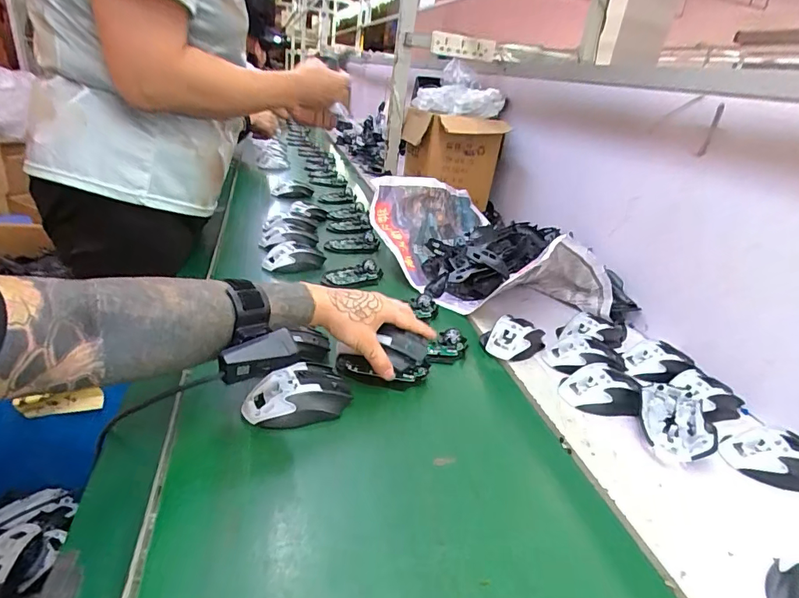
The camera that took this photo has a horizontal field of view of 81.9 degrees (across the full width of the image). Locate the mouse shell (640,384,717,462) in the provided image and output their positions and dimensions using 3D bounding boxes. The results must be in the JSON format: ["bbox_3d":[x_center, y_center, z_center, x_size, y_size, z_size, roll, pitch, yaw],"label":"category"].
[{"bbox_3d":[0.319,0.144,0.537,0.067,0.032,0.100,6,24,17],"label":"mouse shell"}]

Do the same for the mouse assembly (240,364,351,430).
[{"bbox_3d":[-0.109,0.108,0.499,0.113,0.046,0.065,-16,26,-30],"label":"mouse assembly"}]

